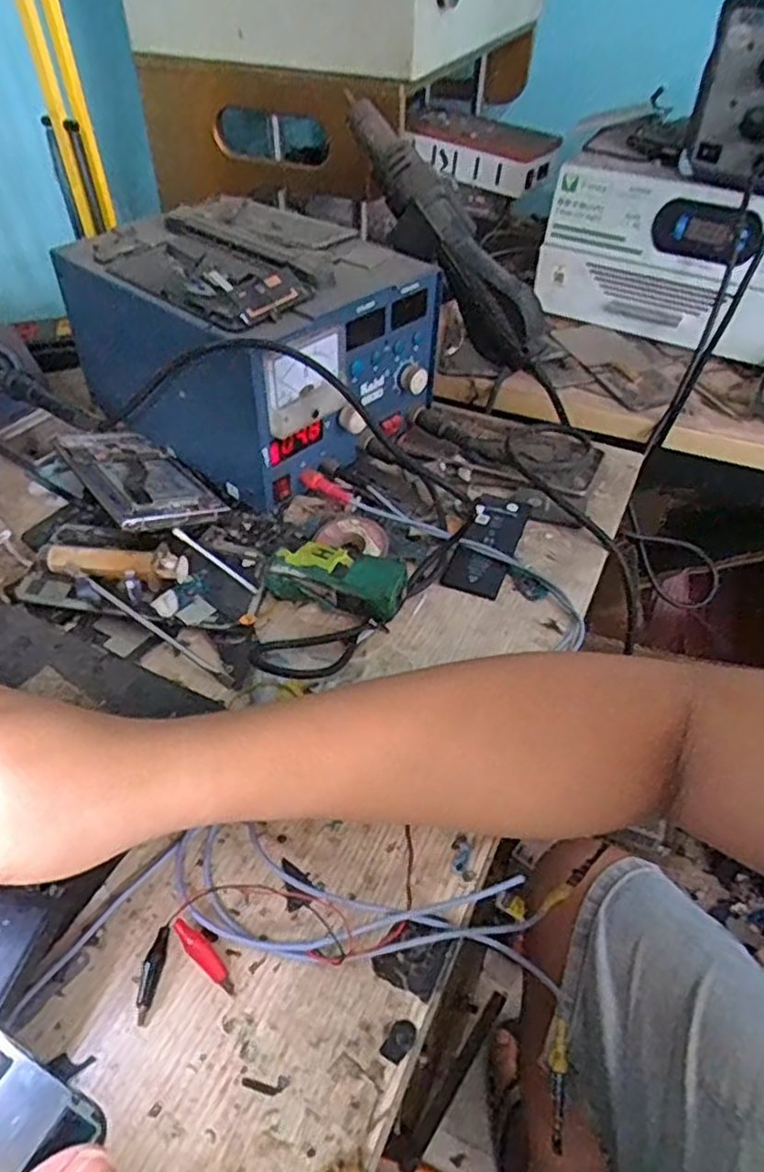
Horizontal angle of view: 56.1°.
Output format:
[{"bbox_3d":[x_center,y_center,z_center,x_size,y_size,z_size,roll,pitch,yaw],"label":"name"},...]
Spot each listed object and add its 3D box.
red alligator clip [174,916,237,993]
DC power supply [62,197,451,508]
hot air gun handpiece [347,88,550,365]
[{"bbox_3d":[-0.078,0.161,0.314,0.038,0.005,0.009,33,53,28],"label":"red alligator clip"},{"bbox_3d":[-0.096,-0.191,0.552,0.239,0.141,0.189,29,52,25],"label":"DC power supply"},{"bbox_3d":[0.043,-0.272,0.548,0.034,0.066,0.235,-37,94,-32],"label":"hot air gun handpiece"}]

